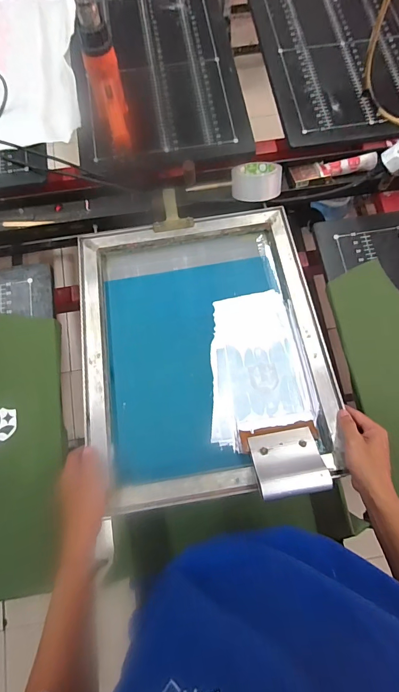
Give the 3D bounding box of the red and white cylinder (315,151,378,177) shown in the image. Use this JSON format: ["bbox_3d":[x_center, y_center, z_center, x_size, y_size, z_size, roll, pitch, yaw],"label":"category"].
[{"bbox_3d":[0.319,-0.390,0.765,0.125,0.025,0.033,-8,73,-2],"label":"red and white cylinder"}]

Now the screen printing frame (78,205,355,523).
[{"bbox_3d":[0.004,-0.007,0.626,0.405,0.044,0.499,-10,67,0],"label":"screen printing frame"}]

